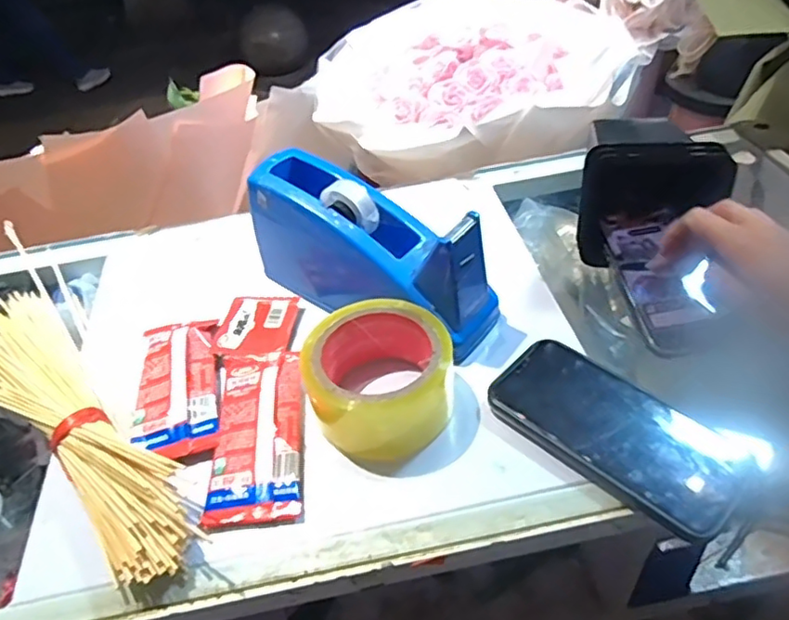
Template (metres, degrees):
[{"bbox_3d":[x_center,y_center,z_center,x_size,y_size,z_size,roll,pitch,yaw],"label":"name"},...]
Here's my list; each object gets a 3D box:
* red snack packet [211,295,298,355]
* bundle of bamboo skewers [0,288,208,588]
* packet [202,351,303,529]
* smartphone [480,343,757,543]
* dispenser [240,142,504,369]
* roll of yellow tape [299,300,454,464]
[{"bbox_3d":[-0.115,0.013,0.501,0.059,0.007,0.066,-1,44,7],"label":"red snack packet"},{"bbox_3d":[-0.246,0.077,0.442,0.336,0.035,0.096,31,55,33],"label":"bundle of bamboo skewers"},{"bbox_3d":[-0.096,0.085,0.423,0.060,0.018,0.135,-9,44,-2],"label":"packet"},{"bbox_3d":[0.143,0.079,0.397,0.157,0.016,0.076,32,56,34],"label":"smartphone"},{"bbox_3d":[-0.021,-0.046,0.489,0.212,0.106,0.064,24,51,28],"label":"dispenser"},{"bbox_3d":[-0.011,0.048,0.422,0.099,0.056,0.093,-4,44,4],"label":"roll of yellow tape"}]

